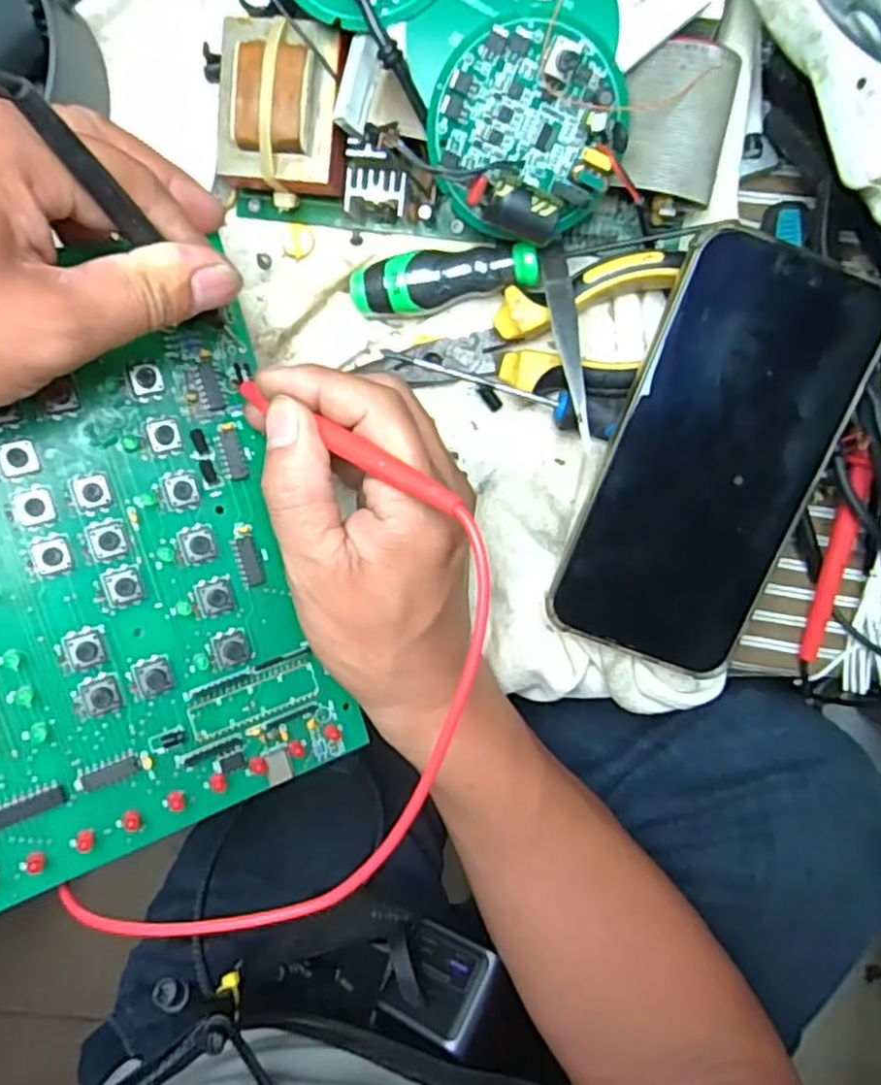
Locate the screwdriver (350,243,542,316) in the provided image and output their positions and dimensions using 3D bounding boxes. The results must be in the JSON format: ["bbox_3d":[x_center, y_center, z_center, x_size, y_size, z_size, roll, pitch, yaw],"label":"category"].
[{"bbox_3d":[0.002,-0.110,0.300,0.076,0.024,0.020,-9,95,5],"label":"screwdriver"}]

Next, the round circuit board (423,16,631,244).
[{"bbox_3d":[0.032,-0.147,0.259,0.070,0.017,0.067,-1,113,-1],"label":"round circuit board"}]

